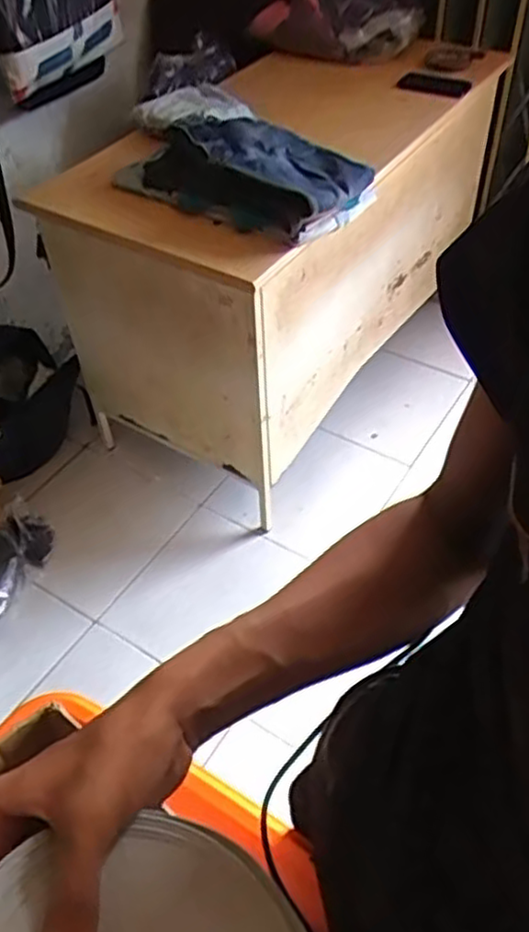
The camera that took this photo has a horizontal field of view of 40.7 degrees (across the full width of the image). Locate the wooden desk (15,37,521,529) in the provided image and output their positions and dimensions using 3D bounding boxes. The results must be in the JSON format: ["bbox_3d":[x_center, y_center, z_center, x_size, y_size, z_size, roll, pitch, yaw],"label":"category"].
[{"bbox_3d":[0.069,-0.527,1.920,0.596,0.805,1.151,23,53,22],"label":"wooden desk"}]

